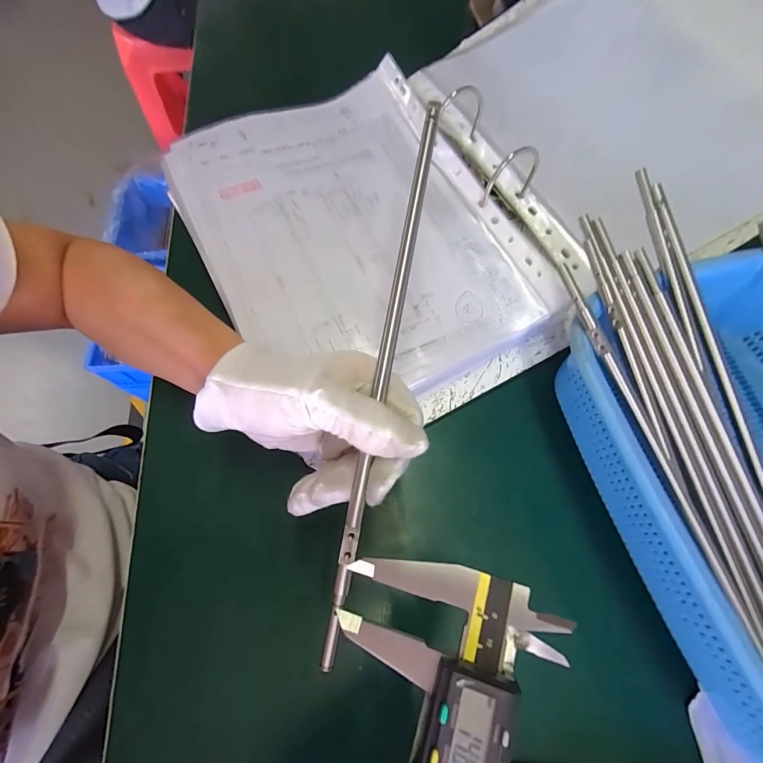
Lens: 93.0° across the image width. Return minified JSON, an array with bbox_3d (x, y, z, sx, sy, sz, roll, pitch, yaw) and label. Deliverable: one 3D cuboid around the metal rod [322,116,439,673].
[{"bbox_3d":[0.003,-0.017,0.181,0.008,0.005,0.285,11,79,2],"label":"metal rod"}]

